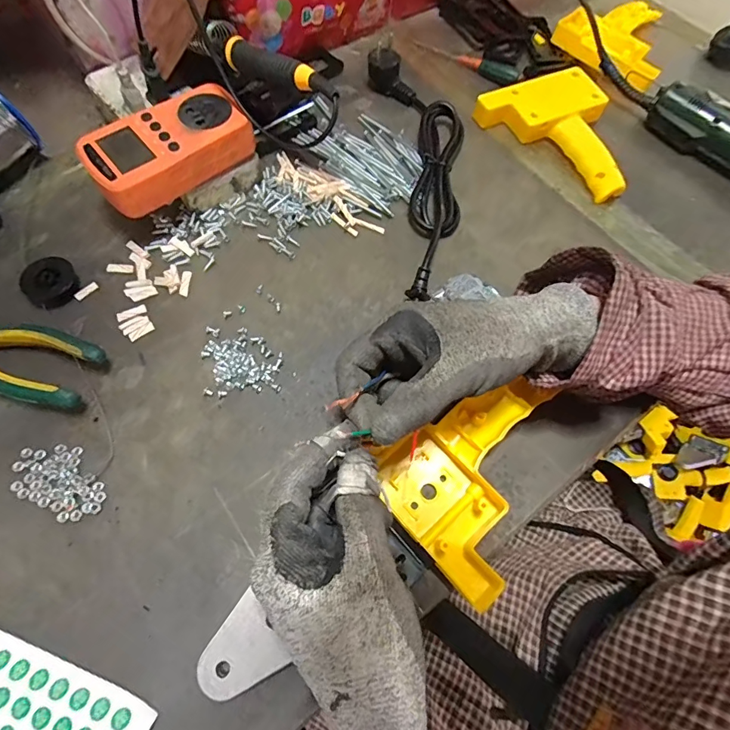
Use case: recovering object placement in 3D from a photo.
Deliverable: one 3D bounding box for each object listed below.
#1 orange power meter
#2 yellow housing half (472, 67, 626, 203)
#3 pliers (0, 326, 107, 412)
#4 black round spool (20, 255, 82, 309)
[{"bbox_3d":[-0.158,-0.176,0.341,0.124,0.036,0.066,-41,74,-18],"label":"orange power meter"},{"bbox_3d":[0.211,-0.245,0.431,0.107,0.033,0.164,-37,73,-17],"label":"yellow housing half"},{"bbox_3d":[-0.279,-0.010,0.307,0.178,0.024,0.051,15,66,4],"label":"pliers"},{"bbox_3d":[-0.250,-0.066,0.335,0.036,0.018,0.034,1,66,-3],"label":"black round spool"}]

